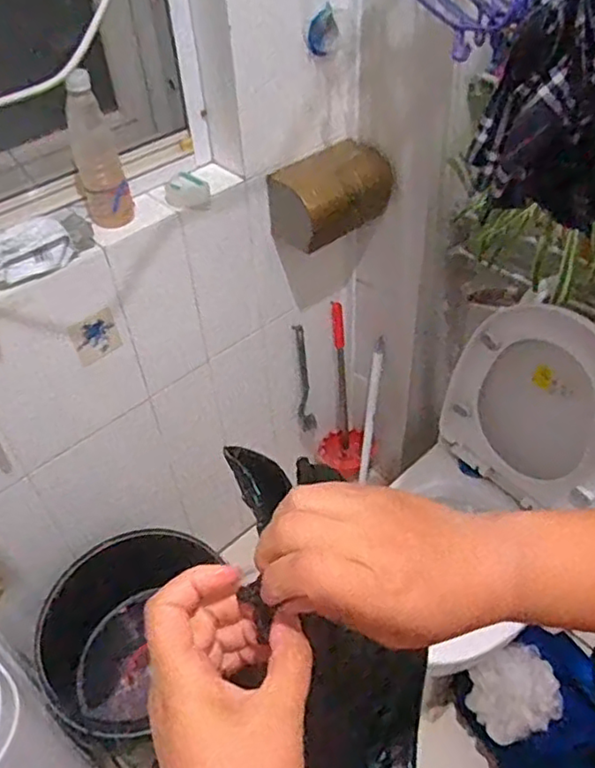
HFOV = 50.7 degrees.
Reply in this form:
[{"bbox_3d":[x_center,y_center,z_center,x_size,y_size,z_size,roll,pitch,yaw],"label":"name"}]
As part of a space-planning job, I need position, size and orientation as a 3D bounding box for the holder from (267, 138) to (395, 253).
[{"bbox_3d":[0.070,-0.358,1.163,0.258,0.141,0.120,-32,51,-25],"label":"holder"}]

